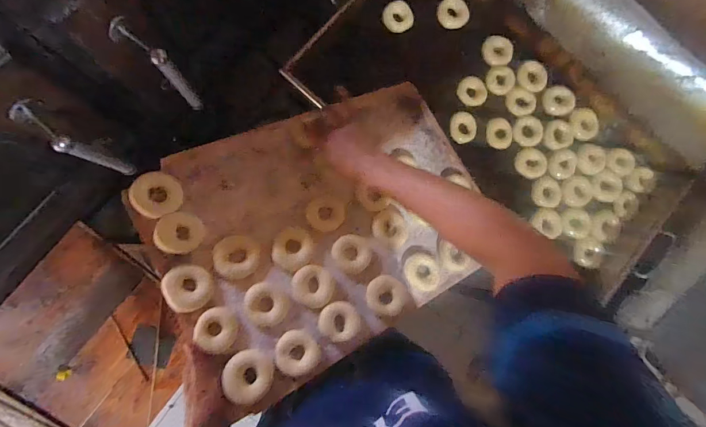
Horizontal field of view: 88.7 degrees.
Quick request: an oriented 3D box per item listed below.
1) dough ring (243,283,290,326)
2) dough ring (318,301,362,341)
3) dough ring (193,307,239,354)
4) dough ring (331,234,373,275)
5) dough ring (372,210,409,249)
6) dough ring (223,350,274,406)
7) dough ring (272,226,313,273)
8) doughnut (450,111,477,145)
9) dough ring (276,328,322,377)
[{"bbox_3d":[-0.139,0.146,0.579,0.070,0.016,0.061,41,81,-3],"label":"dough ring"},{"bbox_3d":[-0.023,0.184,0.612,0.067,0.016,0.068,-39,88,-22],"label":"dough ring"},{"bbox_3d":[-0.207,0.177,0.548,0.063,0.013,0.061,42,58,-8],"label":"dough ring"},{"bbox_3d":[-0.005,0.074,0.657,0.072,0.022,0.072,6,72,-18],"label":"dough ring"},{"bbox_3d":[0.075,0.027,0.694,0.072,0.022,0.070,1,85,-8],"label":"dough ring"},{"bbox_3d":[-0.161,0.247,0.550,0.073,0.023,0.073,8,69,-21],"label":"dough ring"},{"bbox_3d":[-0.102,0.061,0.617,0.066,0.017,0.073,3,85,-8],"label":"dough ring"},{"bbox_3d":[0.268,-0.209,0.879,0.059,0.021,0.074,-17,88,-9],"label":"doughnut"},{"bbox_3d":[-0.086,0.222,0.573,0.068,0.016,0.065,1,85,-8],"label":"dough ring"}]

